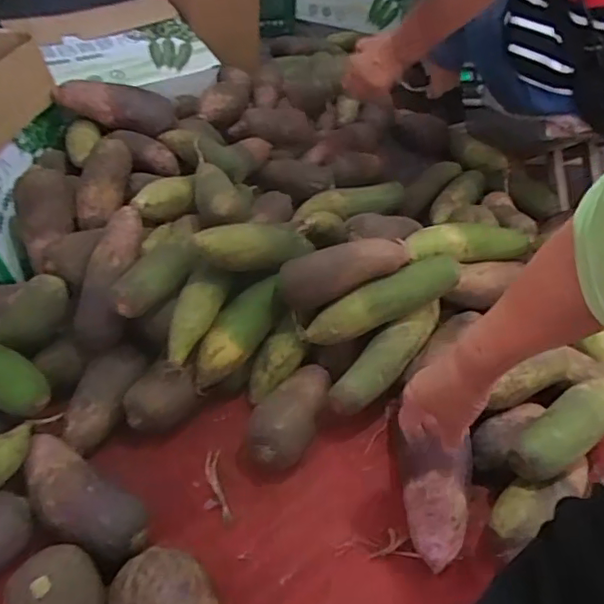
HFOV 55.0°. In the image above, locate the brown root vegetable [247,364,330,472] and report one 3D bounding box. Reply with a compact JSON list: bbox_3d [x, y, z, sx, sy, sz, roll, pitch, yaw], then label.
[{"bbox_3d":[-0.012,0.137,0.696,0.070,0.065,0.141,18,46,14],"label":"brown root vegetable"}]

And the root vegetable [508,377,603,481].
[{"bbox_3d":[0.301,0.137,0.642,0.175,0.054,0.059,-31,54,-30],"label":"root vegetable"}]

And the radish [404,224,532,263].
[{"bbox_3d":[0.218,-0.077,0.771,0.194,0.051,0.042,-11,46,-15],"label":"radish"}]

